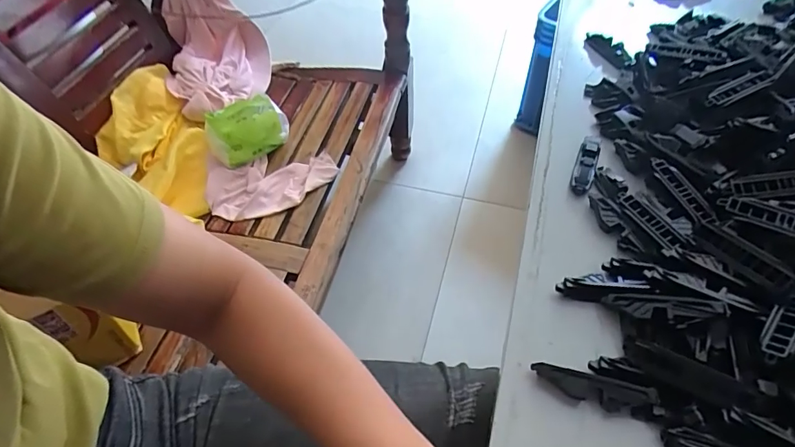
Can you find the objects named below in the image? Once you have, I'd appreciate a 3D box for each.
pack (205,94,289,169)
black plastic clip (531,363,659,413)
[{"bbox_3d":[-0.265,-0.170,0.838,0.142,0.072,0.102,-21,55,-15],"label":"pack"},{"bbox_3d":[0.134,0.115,0.328,0.078,0.025,0.016,13,54,11],"label":"black plastic clip"}]

